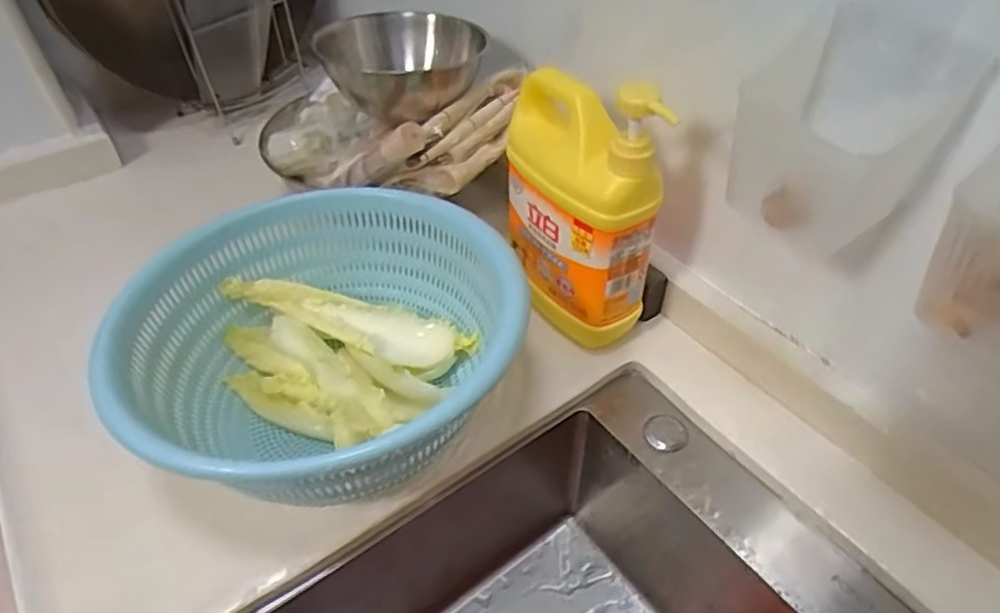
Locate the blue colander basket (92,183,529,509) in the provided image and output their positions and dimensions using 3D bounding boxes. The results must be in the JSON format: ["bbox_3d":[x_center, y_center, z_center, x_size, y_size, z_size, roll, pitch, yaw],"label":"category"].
[{"bbox_3d":[-0.126,0.038,0.519,0.282,0.147,0.292,4,45,6],"label":"blue colander basket"}]

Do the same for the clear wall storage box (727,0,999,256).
[{"bbox_3d":[0.204,-0.104,0.390,0.084,0.112,0.098,-29,51,-25],"label":"clear wall storage box"}]

